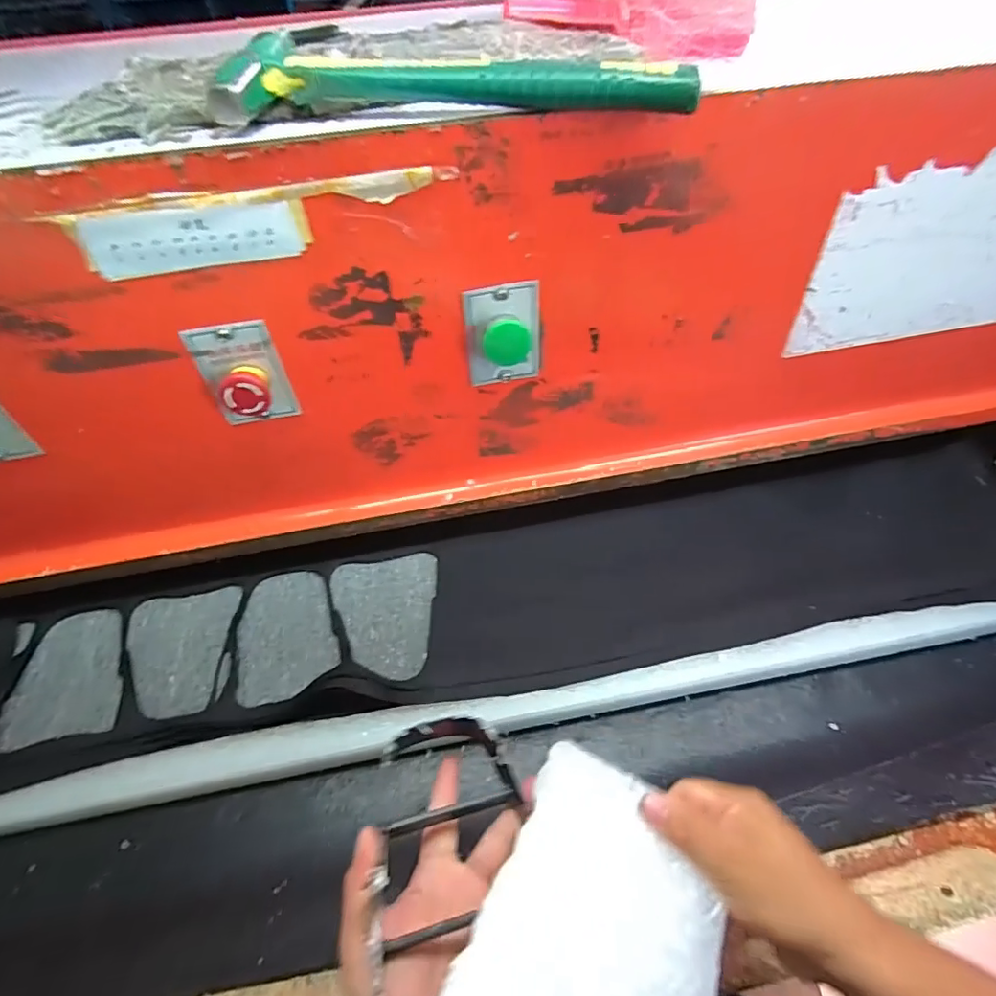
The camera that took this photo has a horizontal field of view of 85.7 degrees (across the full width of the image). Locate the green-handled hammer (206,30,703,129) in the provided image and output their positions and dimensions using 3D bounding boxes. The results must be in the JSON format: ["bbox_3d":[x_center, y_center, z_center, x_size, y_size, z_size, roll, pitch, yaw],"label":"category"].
[{"bbox_3d":[-0.028,-0.272,0.350,0.294,0.034,0.082,2,49,5],"label":"green-handled hammer"}]

